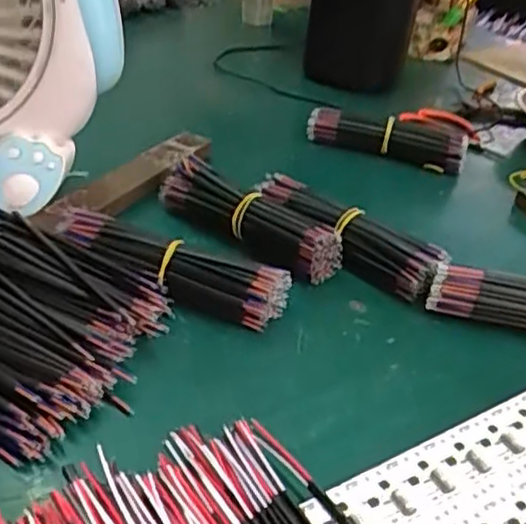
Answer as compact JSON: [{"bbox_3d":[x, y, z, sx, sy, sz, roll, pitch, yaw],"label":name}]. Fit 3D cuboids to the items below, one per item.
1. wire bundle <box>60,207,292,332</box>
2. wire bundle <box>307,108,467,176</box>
[{"bbox_3d":[-0.058,0.004,0.434,0.144,0.034,0.034,14,35,11],"label":"wire bundle"},{"bbox_3d":[0.113,-0.114,0.642,0.144,0.035,0.032,13,35,9],"label":"wire bundle"}]

